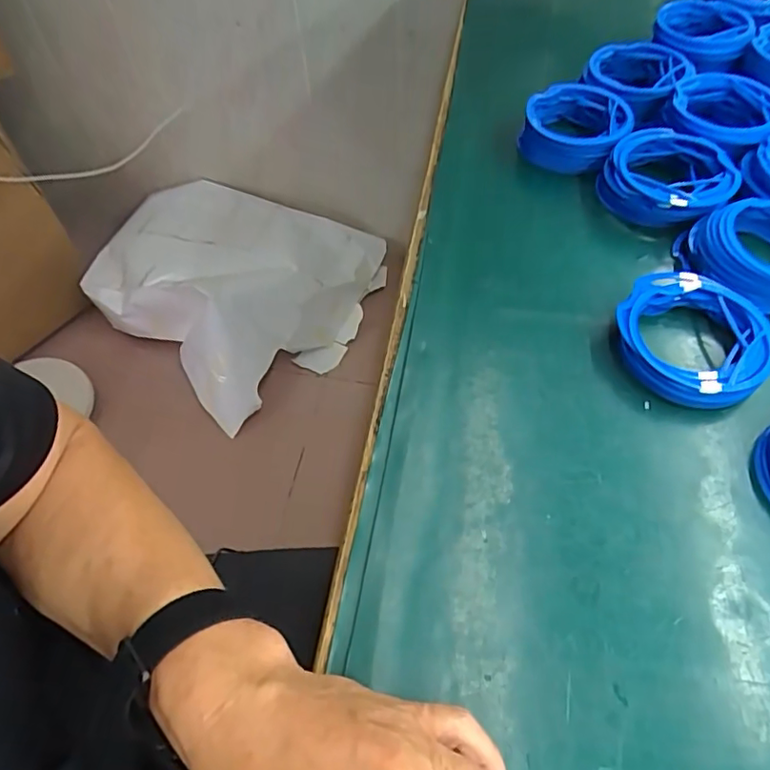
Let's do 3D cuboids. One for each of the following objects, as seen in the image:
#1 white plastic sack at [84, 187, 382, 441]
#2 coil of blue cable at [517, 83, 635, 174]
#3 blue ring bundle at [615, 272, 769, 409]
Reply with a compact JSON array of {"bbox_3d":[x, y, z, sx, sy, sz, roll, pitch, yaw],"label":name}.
[{"bbox_3d":[-0.357,-0.271,1.400,0.596,0.223,0.584,35,63,23],"label":"white plastic sack"},{"bbox_3d":[0.179,-0.240,0.526,0.096,0.048,0.090,20,58,14],"label":"coil of blue cable"},{"bbox_3d":[0.215,-0.032,0.389,0.100,0.026,0.097,-1,55,1],"label":"blue ring bundle"}]

